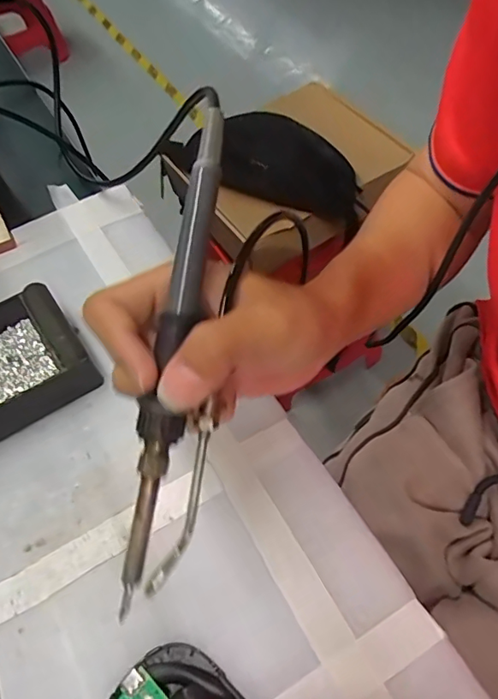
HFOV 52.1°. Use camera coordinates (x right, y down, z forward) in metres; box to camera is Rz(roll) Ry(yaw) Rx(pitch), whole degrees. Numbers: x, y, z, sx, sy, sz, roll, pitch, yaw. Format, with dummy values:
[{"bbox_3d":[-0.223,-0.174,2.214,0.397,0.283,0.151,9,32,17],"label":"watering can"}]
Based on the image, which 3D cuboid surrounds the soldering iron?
[{"bbox_3d":[-0.025,-0.004,0.211,0.027,0.016,0.207,6,82,6],"label":"soldering iron"}]

